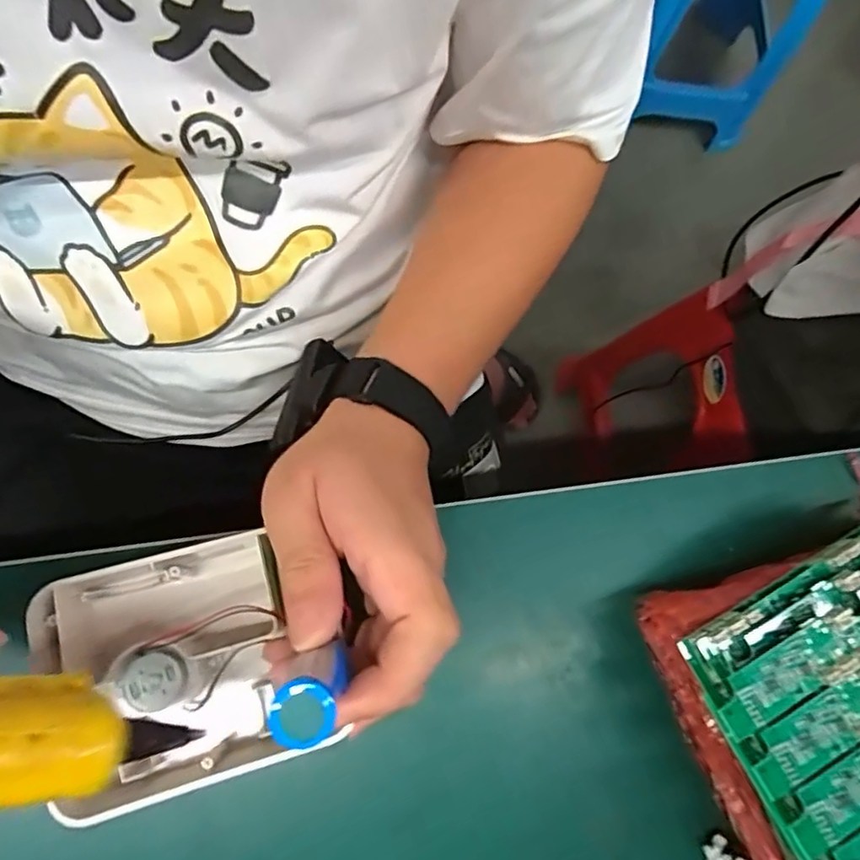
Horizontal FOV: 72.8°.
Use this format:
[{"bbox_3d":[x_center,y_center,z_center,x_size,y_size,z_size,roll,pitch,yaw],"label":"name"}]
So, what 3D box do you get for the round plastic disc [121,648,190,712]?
[{"bbox_3d":[-0.119,0.109,0.253,0.023,0.008,0.024,2,75,-6],"label":"round plastic disc"}]

